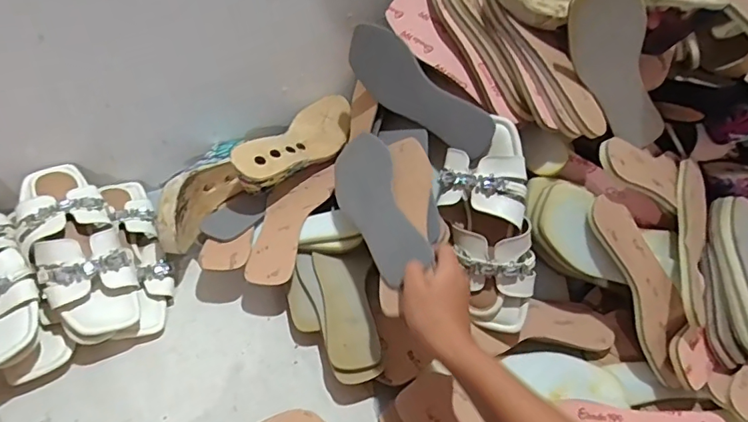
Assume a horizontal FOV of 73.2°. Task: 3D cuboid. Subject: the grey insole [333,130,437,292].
[{"bbox_3d":[0.002,-0.014,0.582,0.081,0.013,0.217,-40,47,11],"label":"grey insole"}]

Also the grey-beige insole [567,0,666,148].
[{"bbox_3d":[0.278,-0.160,0.575,0.074,0.229,0.026,-15,41,31],"label":"grey-beige insole"}]

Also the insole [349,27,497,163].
[{"bbox_3d":[0.051,-0.148,0.633,0.008,0.077,0.240,-15,52,-46],"label":"insole"}]

